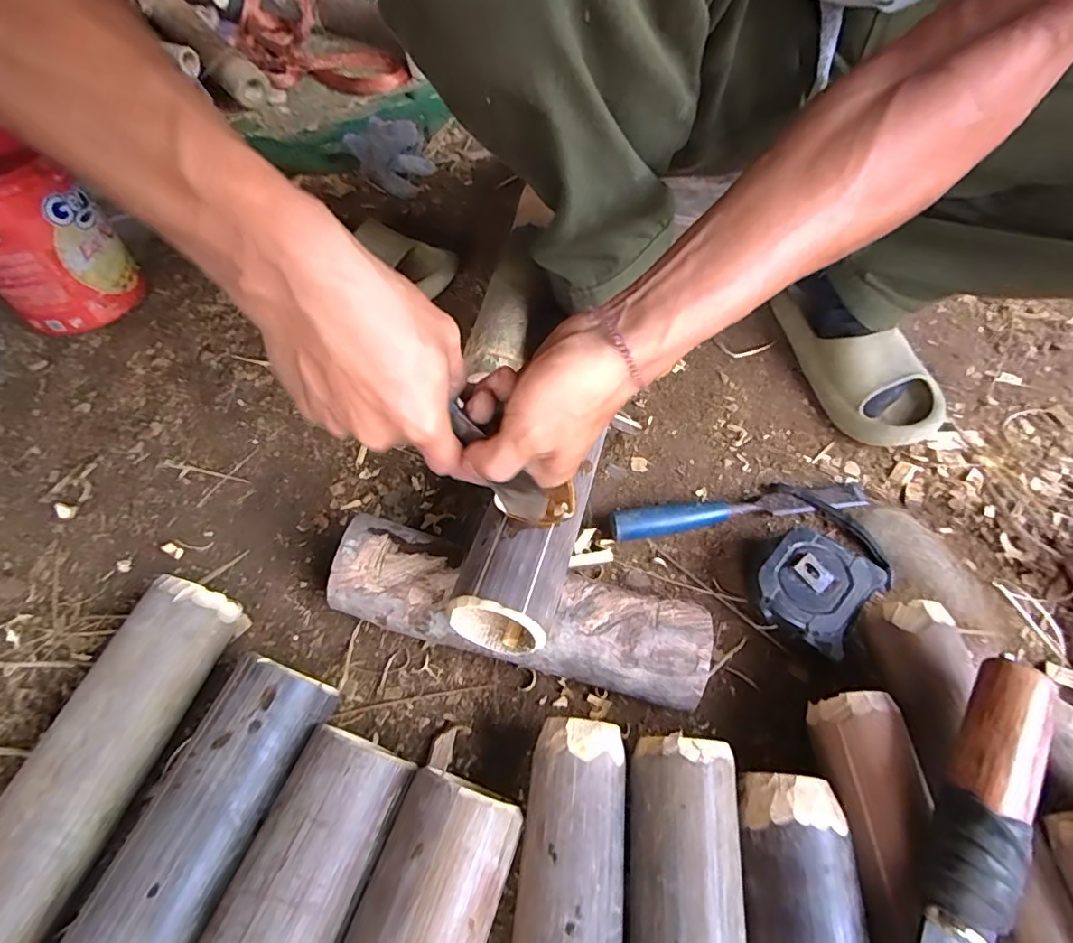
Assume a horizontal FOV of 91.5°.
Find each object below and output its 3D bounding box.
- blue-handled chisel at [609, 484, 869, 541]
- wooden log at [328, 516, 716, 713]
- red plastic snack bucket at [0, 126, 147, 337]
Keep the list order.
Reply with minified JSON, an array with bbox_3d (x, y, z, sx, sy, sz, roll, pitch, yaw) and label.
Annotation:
[{"bbox_3d":[0.175,0.034,0.456,0.226,0.025,0.026,-9,57,-5],"label":"blue-handled chisel"},{"bbox_3d":[-0.013,0.102,0.386,0.270,0.062,0.071,12,58,8],"label":"wooden log"},{"bbox_3d":[-0.532,-0.251,0.556,0.148,0.162,0.130,35,63,20],"label":"red plastic snack bucket"}]

